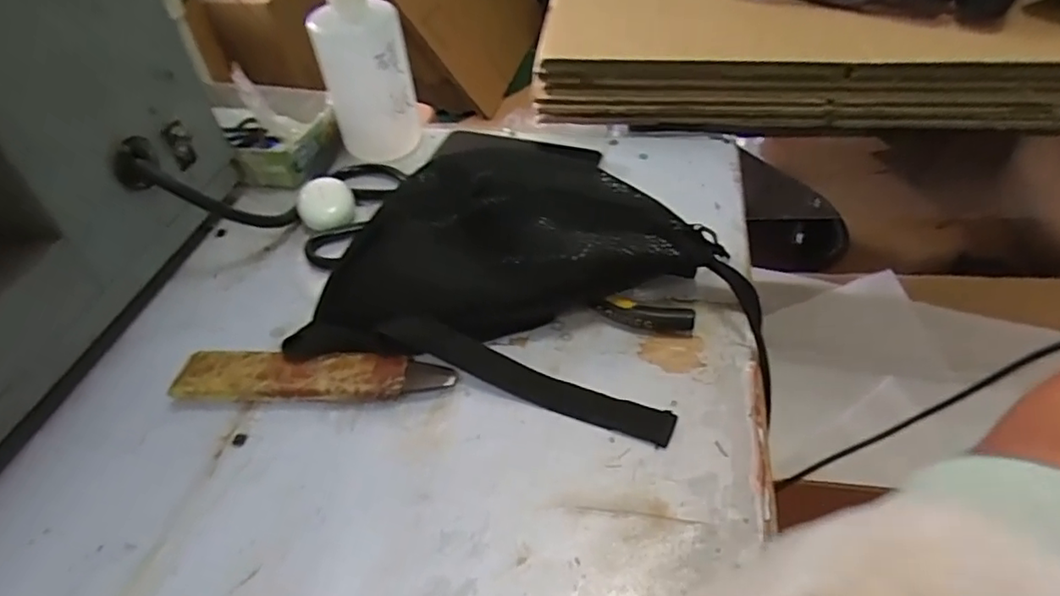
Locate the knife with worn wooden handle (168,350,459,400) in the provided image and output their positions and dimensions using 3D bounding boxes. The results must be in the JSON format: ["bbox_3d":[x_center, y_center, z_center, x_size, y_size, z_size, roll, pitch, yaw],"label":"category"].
[{"bbox_3d":[-0.146,0.054,0.412,0.185,0.019,0.038,1,45,6],"label":"knife with worn wooden handle"}]

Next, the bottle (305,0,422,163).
[{"bbox_3d":[-0.153,-0.226,0.553,0.080,0.198,0.072,-17,46,-11],"label":"bottle"}]

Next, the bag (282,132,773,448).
[{"bbox_3d":[0.014,-0.026,0.424,0.295,0.094,0.185,9,47,14],"label":"bag"}]

